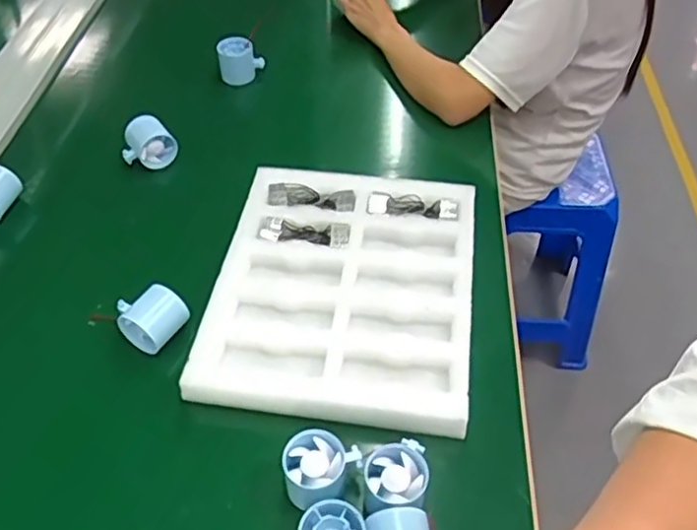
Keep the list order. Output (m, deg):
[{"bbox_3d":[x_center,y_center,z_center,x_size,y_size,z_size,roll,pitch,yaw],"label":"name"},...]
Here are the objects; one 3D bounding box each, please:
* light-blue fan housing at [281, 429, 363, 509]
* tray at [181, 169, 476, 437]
[{"bbox_3d":[-0.028,0.181,0.600,0.058,0.039,0.065,31,55,24],"label":"light-blue fan housing"},{"bbox_3d":[-0.006,0.017,0.748,0.274,0.025,0.322,6,49,6],"label":"tray"}]

